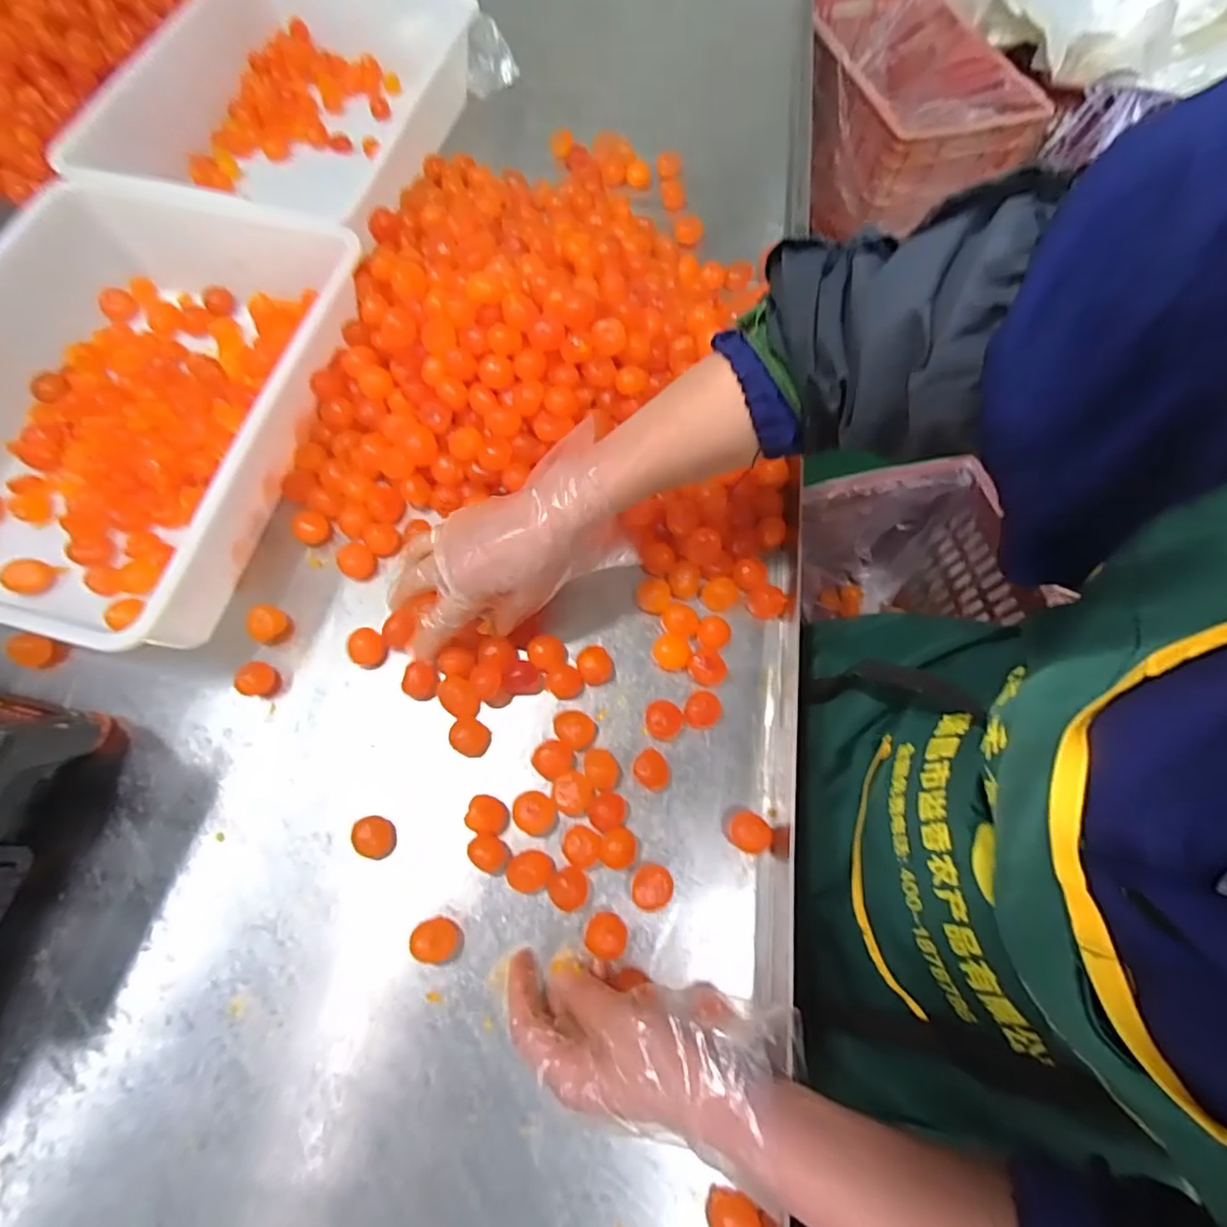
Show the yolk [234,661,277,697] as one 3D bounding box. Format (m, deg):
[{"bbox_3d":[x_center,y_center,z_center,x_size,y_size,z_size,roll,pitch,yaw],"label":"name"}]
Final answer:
[{"bbox_3d":[-0.287,0.052,0.472,0.025,0.017,0.027,1,70,-2],"label":"yolk"}]

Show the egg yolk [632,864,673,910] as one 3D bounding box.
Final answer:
[{"bbox_3d":[0.028,0.200,0.430,0.029,0.021,0.029,1,70,-2],"label":"egg yolk"}]

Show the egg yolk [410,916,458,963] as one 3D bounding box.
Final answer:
[{"bbox_3d":[-0.126,0.228,0.411,0.028,0.022,0.025,-9,70,-6],"label":"egg yolk"}]

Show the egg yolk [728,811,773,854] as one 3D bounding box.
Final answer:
[{"bbox_3d":[0.104,0.167,0.448,0.030,0.014,0.028,1,70,-2],"label":"egg yolk"}]

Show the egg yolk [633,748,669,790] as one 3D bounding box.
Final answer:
[{"bbox_3d":[0.030,0.122,0.459,0.029,0.021,0.025,41,73,12],"label":"egg yolk"}]

